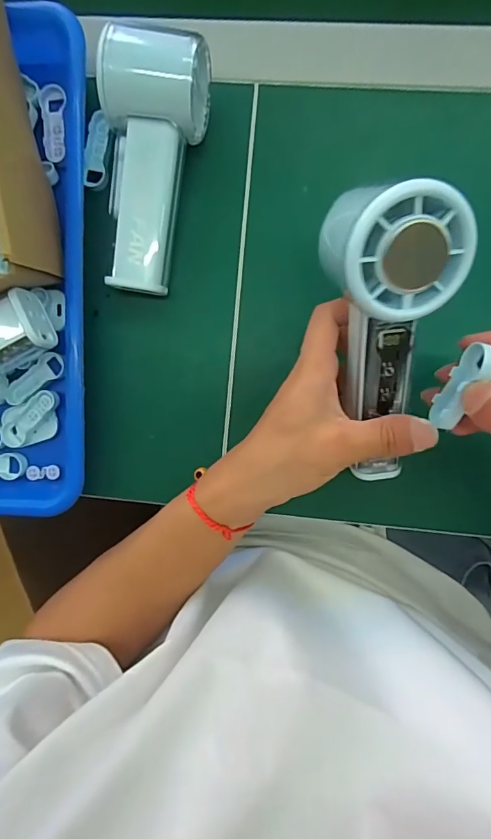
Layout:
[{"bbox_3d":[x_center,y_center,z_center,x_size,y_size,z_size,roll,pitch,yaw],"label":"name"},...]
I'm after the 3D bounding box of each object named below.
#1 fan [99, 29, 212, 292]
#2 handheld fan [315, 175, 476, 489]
[{"bbox_3d":[-0.061,-0.157,0.282,0.058,0.057,0.147,10,93,4],"label":"fan"},{"bbox_3d":[0.072,-0.037,0.229,0.064,0.037,0.153,-4,130,5],"label":"handheld fan"}]

